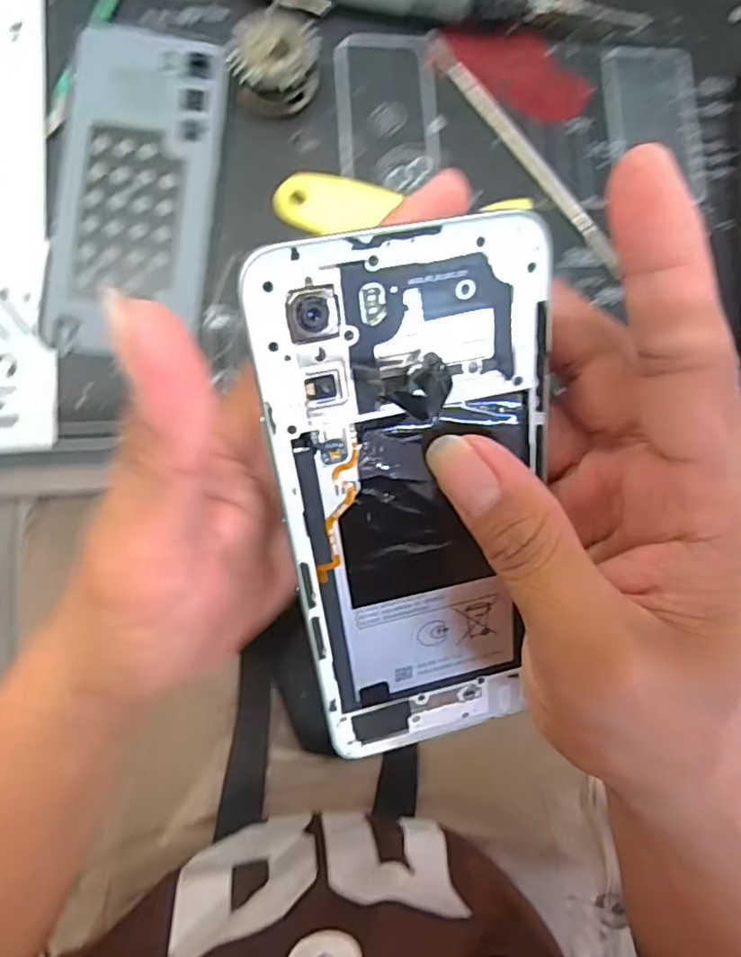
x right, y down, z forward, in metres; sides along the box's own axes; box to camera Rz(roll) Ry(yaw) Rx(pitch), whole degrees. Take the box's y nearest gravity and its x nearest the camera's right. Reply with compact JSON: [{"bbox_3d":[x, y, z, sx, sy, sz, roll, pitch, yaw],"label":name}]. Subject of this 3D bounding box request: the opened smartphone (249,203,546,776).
[{"bbox_3d":[0.013,0.016,0.173,0.073,0.010,0.161,-6,116,-7],"label":"opened smartphone"}]

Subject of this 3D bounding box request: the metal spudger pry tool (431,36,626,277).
[{"bbox_3d":[0.079,-0.167,0.310,0.009,0.005,0.151,-40,89,-9],"label":"metal spudger pry tool"}]

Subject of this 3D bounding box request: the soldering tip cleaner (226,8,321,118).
[{"bbox_3d":[-0.046,-0.198,0.291,0.041,0.023,0.037,4,83,-6],"label":"soldering tip cleaner"}]

